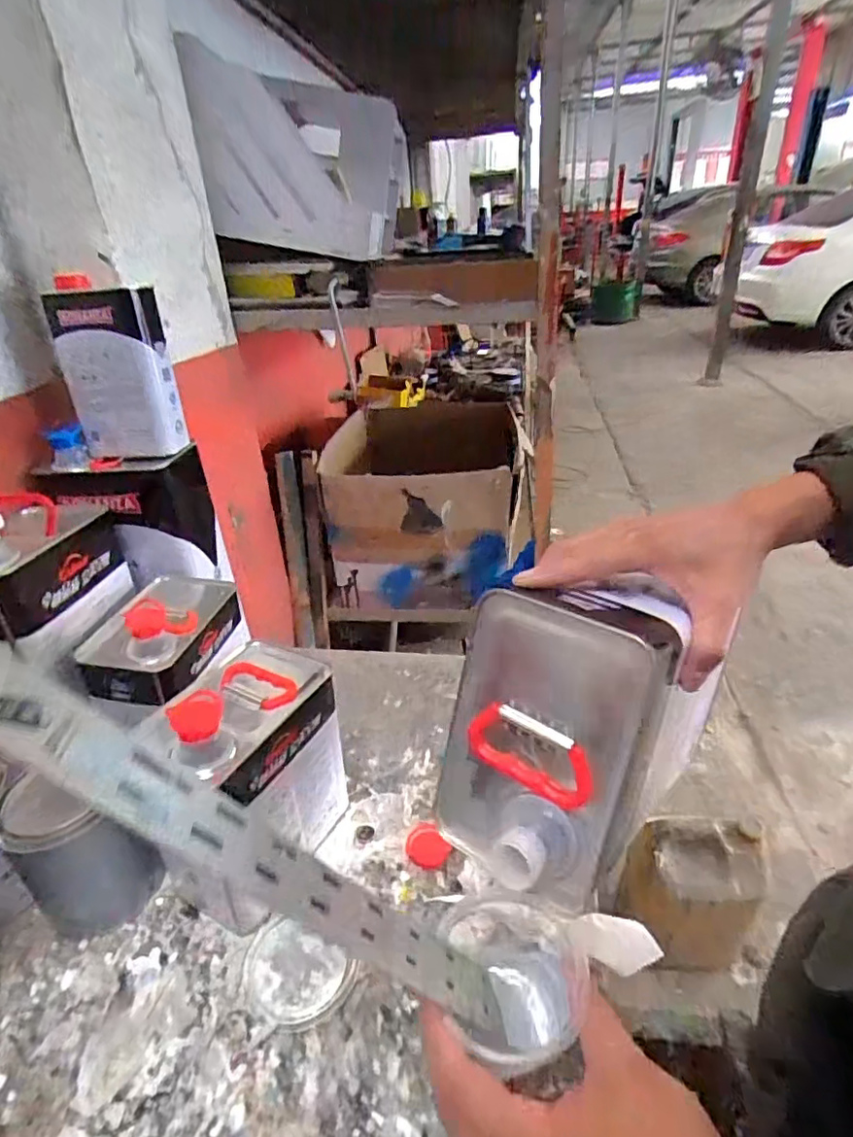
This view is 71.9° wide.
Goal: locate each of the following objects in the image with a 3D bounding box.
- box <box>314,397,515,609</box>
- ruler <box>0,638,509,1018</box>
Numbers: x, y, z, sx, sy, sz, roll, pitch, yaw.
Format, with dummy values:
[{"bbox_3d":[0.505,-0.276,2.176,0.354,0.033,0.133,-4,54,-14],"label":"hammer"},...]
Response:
[{"bbox_3d":[-0.008,-0.169,1.335,0.398,0.288,0.512,-2,30,2],"label":"box"},{"bbox_3d":[-0.054,0.125,0.242,0.005,0.301,0.037,-34,28,17],"label":"ruler"}]

